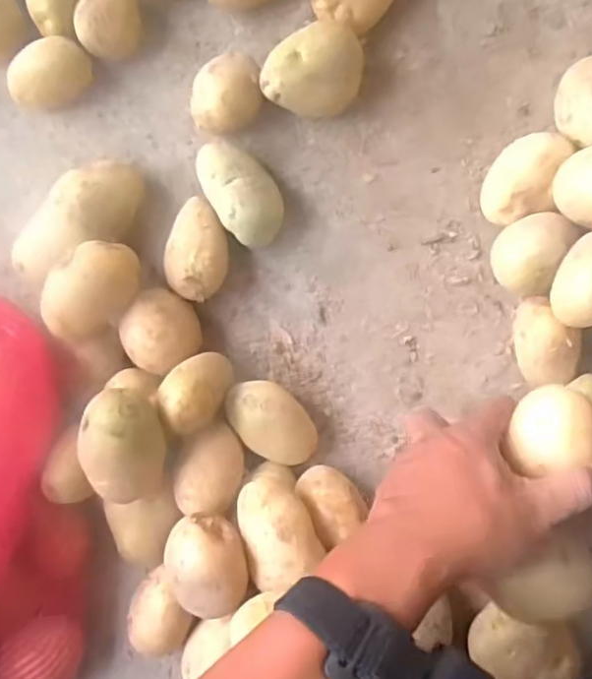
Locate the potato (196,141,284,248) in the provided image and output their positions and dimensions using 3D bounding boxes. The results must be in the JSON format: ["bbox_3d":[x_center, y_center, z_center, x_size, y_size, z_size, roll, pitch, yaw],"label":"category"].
[{"bbox_3d":[-0.039,-0.110,0.484,0.045,0.040,0.085,-32,84,5],"label":"potato"}]

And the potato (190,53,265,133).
[{"bbox_3d":[-0.050,-0.179,0.485,0.057,0.044,0.048,-34,84,5],"label":"potato"}]

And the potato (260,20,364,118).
[{"bbox_3d":[0.014,-0.189,0.470,0.070,0.057,0.050,-28,84,5],"label":"potato"}]

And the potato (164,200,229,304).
[{"bbox_3d":[-0.072,-0.067,0.483,0.043,0.043,0.074,3,88,8],"label":"potato"}]

